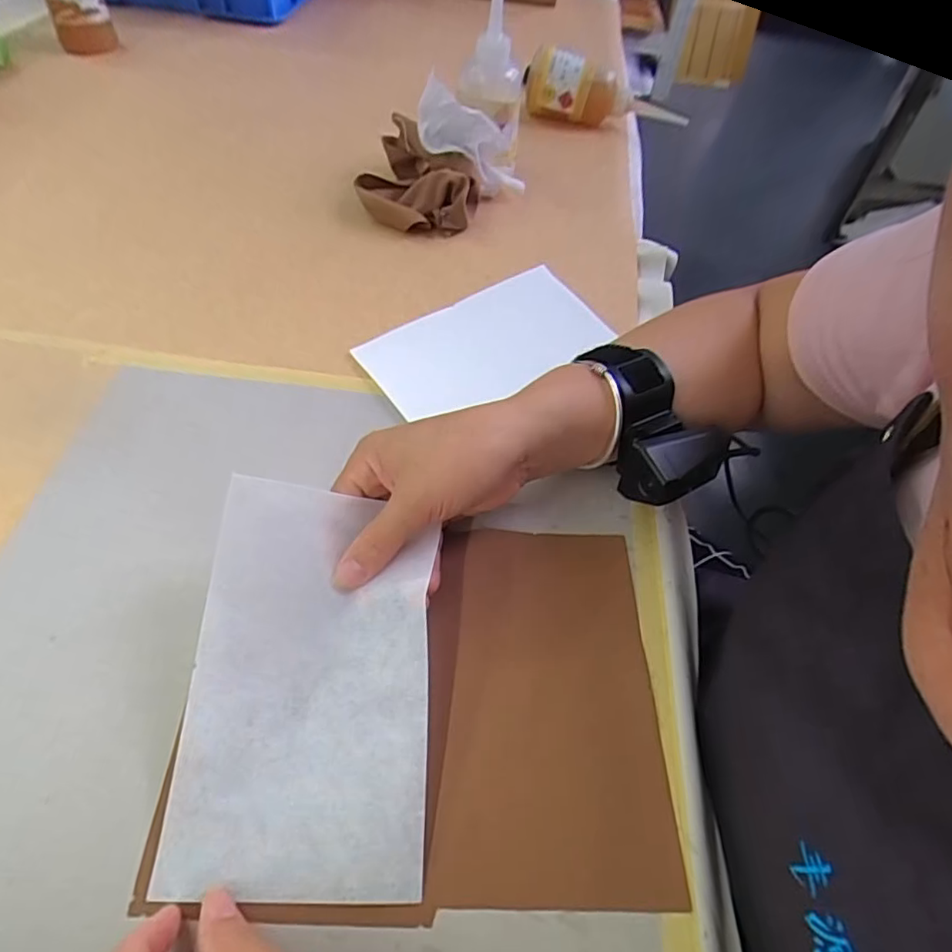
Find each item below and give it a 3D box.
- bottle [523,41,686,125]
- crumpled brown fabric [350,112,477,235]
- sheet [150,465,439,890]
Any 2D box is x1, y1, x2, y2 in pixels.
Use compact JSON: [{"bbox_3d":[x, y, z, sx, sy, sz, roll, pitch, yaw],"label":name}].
[{"bbox_3d":[0.159,-0.439,0.692,0.207,0.062,0.058,-4,53,-24],"label":"bottle"},{"bbox_3d":[-0.053,-0.271,0.547,0.111,0.050,0.115,3,53,-3],"label":"crumpled brown fabric"},{"bbox_3d":[-0.079,0.089,0.269,0.108,0.035,0.172,1,65,-1],"label":"sheet"}]

